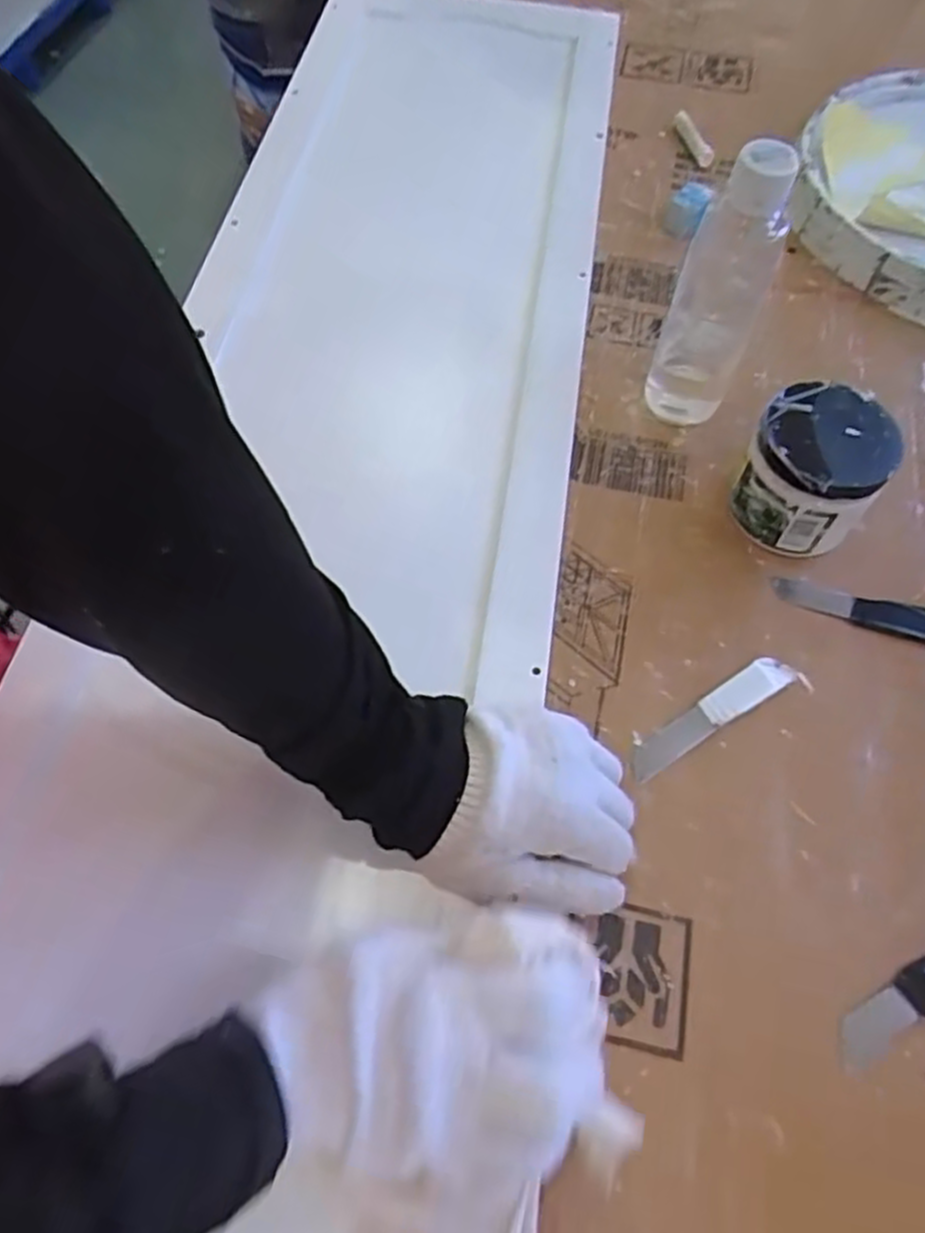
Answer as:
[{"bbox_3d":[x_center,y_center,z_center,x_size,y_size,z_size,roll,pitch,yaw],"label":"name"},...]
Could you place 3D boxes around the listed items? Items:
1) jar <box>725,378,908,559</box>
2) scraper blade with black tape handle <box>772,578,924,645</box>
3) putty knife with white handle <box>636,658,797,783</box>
[{"bbox_3d":[0.217,-0.088,0.491,0.077,0.080,0.070,0,60,1],"label":"jar"},{"bbox_3d":[0.248,-0.005,0.487,0.104,0.004,0.022,17,62,10],"label":"scraper blade with black tape handle"},{"bbox_3d":[0.143,0.057,0.453,0.115,0.006,0.020,-29,64,-15],"label":"putty knife with white handle"}]

